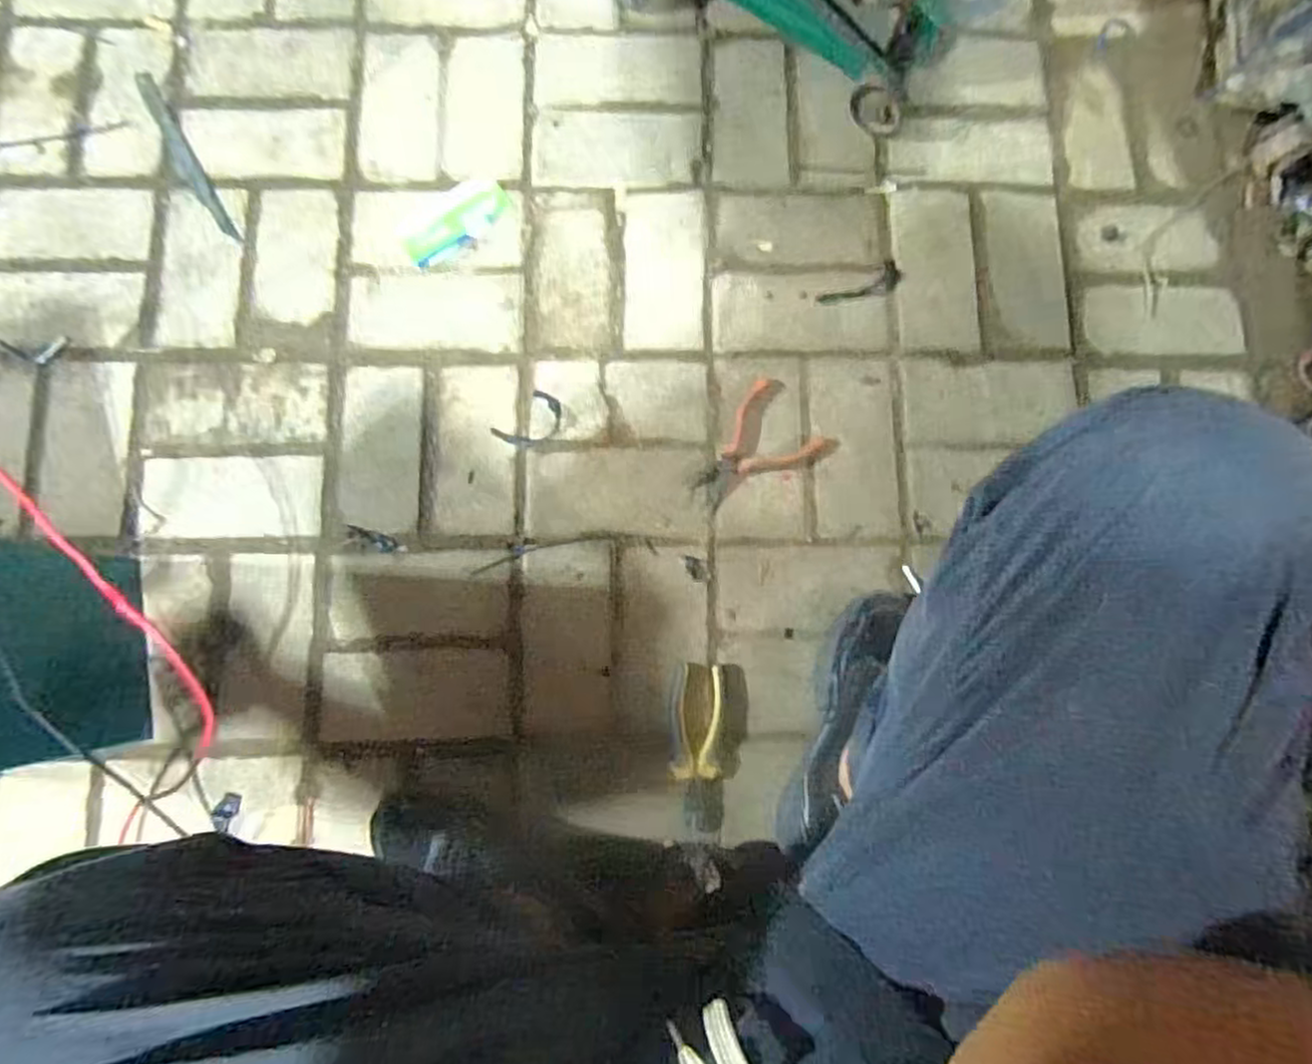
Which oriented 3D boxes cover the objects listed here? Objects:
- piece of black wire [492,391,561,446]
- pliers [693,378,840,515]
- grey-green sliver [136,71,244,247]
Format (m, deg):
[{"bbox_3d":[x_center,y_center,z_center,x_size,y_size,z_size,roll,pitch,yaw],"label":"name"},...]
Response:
[{"bbox_3d":[-0.129,-0.113,0.730,0.048,0.004,0.072,44,83,4],"label":"piece of black wire"},{"bbox_3d":[0.102,-0.087,0.727,0.140,0.012,0.102,-38,85,-6],"label":"pliers"},{"bbox_3d":[-0.515,-0.409,0.767,0.023,0.005,0.226,-31,84,-6],"label":"grey-green sliver"}]

